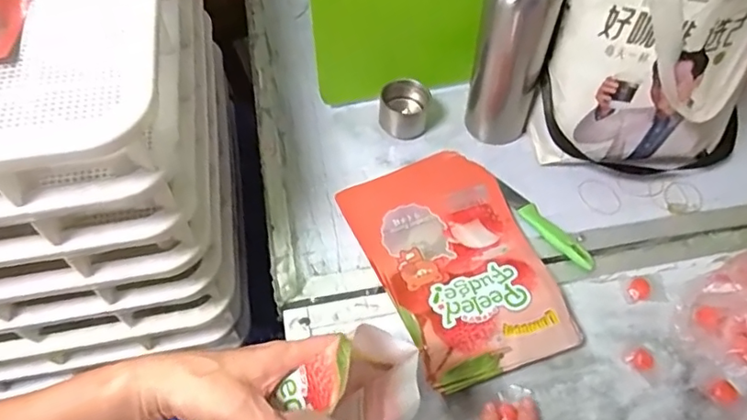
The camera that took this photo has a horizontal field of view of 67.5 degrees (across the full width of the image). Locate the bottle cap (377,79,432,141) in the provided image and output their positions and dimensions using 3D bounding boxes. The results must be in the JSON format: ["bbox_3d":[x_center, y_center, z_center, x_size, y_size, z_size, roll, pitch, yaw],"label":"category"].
[{"bbox_3d":[0.039,-0.127,0.707,0.061,0.051,0.055,6,56,4],"label":"bottle cap"}]

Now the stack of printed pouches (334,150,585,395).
[{"bbox_3d":[0.087,0.047,0.602,0.171,0.034,0.267,-19,58,-13],"label":"stack of printed pouches"}]

